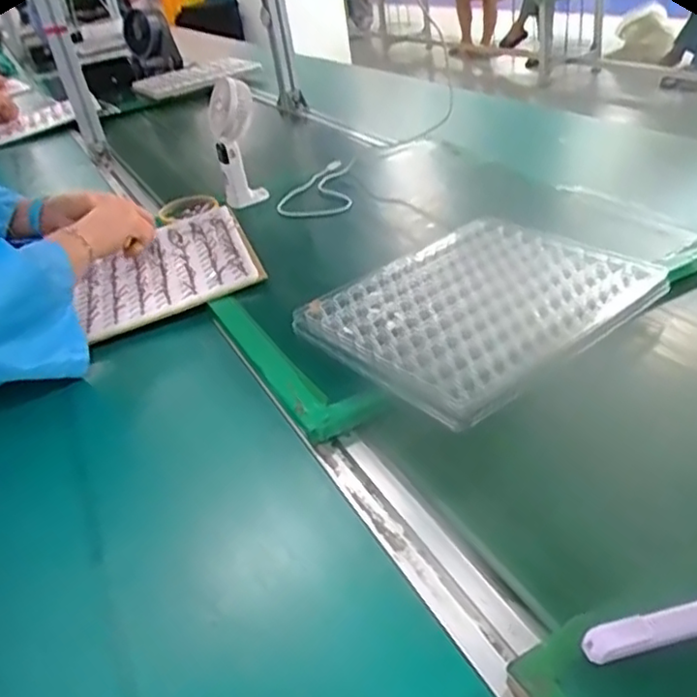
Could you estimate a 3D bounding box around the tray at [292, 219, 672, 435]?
[{"bbox_3d":[0.124,-0.046,0.650,0.298,0.031,0.254,-27,40,-29],"label":"tray"}]

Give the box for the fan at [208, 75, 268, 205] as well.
[{"bbox_3d":[-0.164,-0.300,0.973,0.064,0.188,0.072,-10,35,-8],"label":"fan"}]

